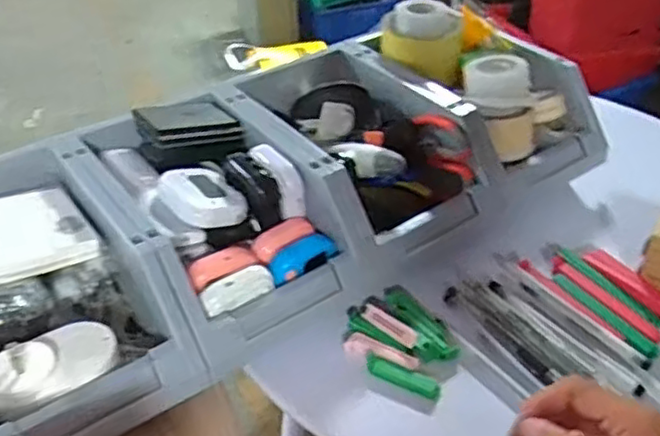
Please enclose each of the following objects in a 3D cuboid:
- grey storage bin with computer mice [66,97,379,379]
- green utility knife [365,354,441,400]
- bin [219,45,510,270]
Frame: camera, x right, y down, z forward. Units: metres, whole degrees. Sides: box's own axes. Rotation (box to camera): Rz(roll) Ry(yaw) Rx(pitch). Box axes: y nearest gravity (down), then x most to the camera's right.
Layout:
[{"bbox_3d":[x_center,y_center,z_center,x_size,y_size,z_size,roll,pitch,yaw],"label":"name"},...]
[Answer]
[{"bbox_3d":[-0.092,0.005,0.581,0.158,0.115,0.238,-27,46,-27],"label":"grey storage bin with computer mice"},{"bbox_3d":[0.056,0.123,0.524,0.061,0.010,0.014,18,44,21],"label":"green utility knife"},{"bbox_3d":[0.026,-0.065,0.655,0.175,0.097,0.243,-24,45,-25],"label":"bin"}]

